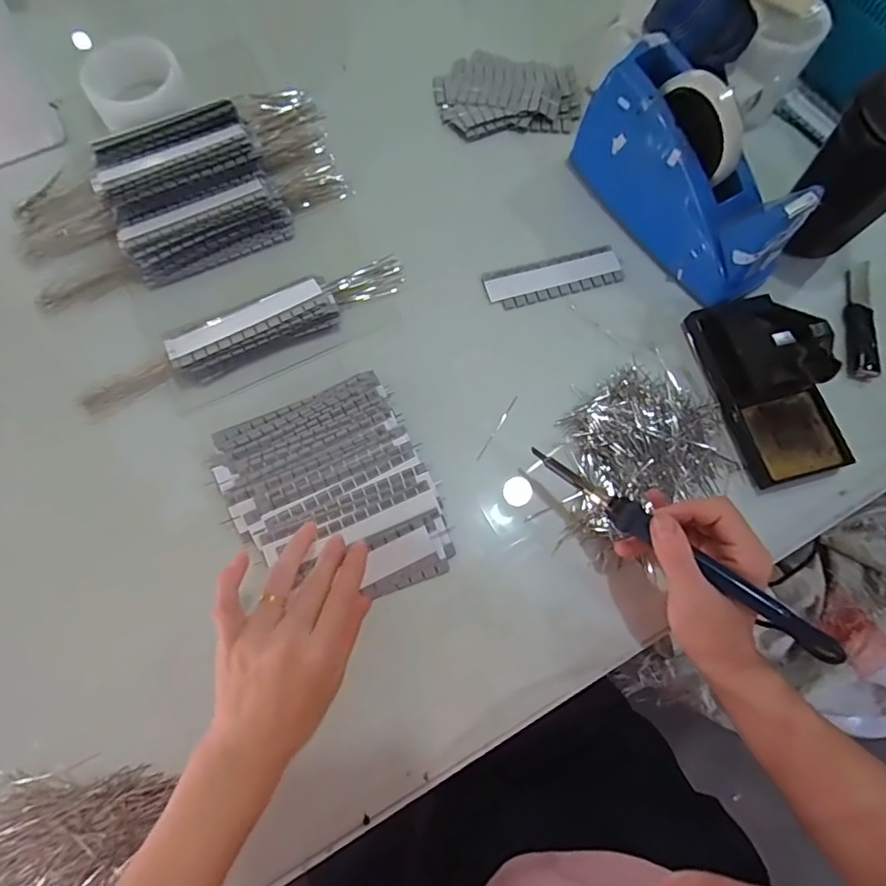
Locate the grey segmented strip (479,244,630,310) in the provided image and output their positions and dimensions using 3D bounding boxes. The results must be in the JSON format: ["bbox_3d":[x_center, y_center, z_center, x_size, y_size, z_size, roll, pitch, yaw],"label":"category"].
[{"bbox_3d":[0.102,-0.151,0.484,0.126,0.010,0.038,-16,73,-6],"label":"grey segmented strip"}]

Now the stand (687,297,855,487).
[{"bbox_3d":[0.264,-0.054,0.417,0.075,0.069,0.157,-17,73,-6],"label":"stand"}]

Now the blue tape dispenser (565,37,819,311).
[{"bbox_3d":[0.206,-0.230,0.453,0.065,0.111,0.209,-35,75,-11],"label":"blue tape dispenser"}]

